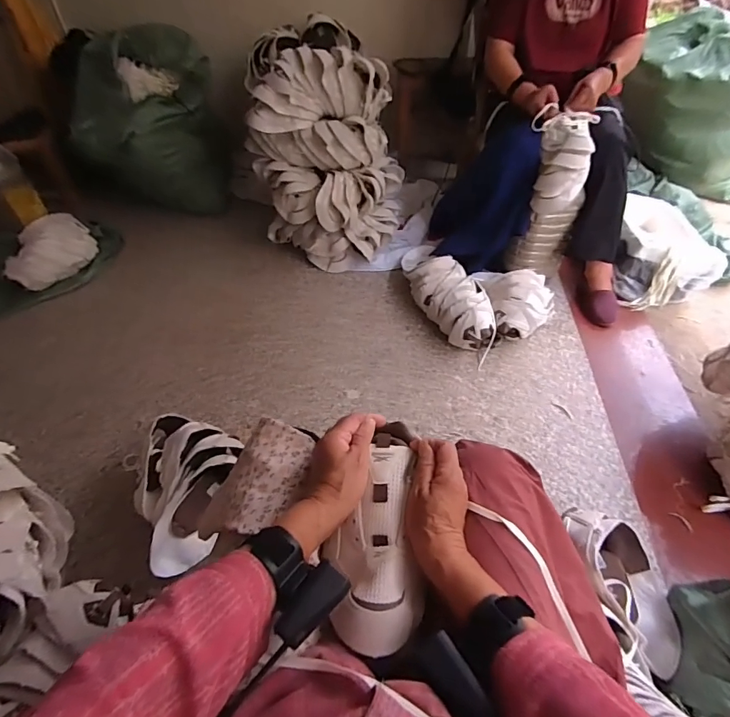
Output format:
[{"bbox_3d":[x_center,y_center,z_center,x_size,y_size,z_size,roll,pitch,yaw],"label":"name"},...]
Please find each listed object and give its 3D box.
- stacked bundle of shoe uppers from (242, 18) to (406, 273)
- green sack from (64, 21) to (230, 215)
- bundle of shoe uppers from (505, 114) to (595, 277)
[{"bbox_3d":[-0.121,-0.654,1.394,0.437,0.593,0.375,17,50,17],"label":"stacked bundle of shoe uppers"},{"bbox_3d":[-0.741,-0.792,1.506,0.473,0.499,0.335,-18,49,-15],"label":"green sack"},{"bbox_3d":[0.534,-0.444,1.260,0.164,0.403,0.144,21,51,20],"label":"bundle of shoe uppers"}]

